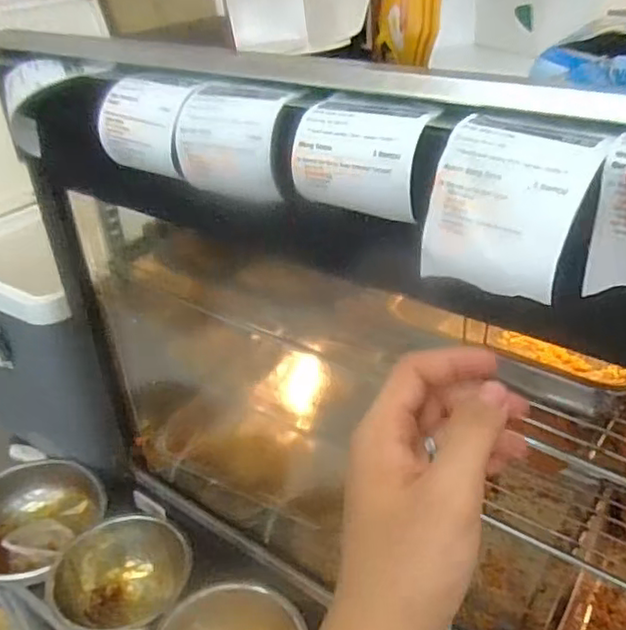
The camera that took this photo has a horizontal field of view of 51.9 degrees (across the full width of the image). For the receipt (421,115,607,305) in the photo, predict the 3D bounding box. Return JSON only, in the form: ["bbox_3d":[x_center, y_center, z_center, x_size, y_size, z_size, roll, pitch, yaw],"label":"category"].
[{"bbox_3d":[0.099,-0.055,0.334,0.079,0.069,0.060,16,39,29],"label":"receipt"}]

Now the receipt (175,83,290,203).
[{"bbox_3d":[-0.053,-0.119,0.443,0.080,0.065,0.035,16,39,29],"label":"receipt"}]

